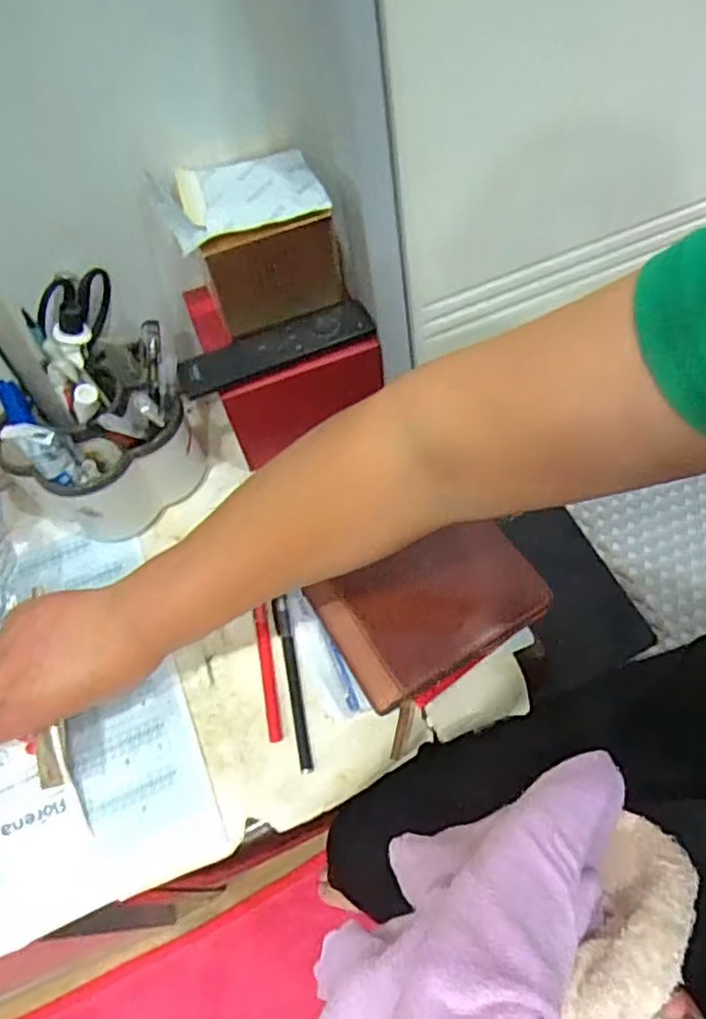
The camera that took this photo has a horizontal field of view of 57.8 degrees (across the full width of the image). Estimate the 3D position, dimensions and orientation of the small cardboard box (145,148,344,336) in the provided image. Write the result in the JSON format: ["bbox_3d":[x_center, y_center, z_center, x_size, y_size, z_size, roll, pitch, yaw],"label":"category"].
[{"bbox_3d":[-0.074,-0.196,0.477,0.112,0.093,0.083,-20,59,-5],"label":"small cardboard box"}]

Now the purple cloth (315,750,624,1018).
[{"bbox_3d":[0.051,0.187,0.277,0.109,0.111,0.180,17,67,10],"label":"purple cloth"}]

